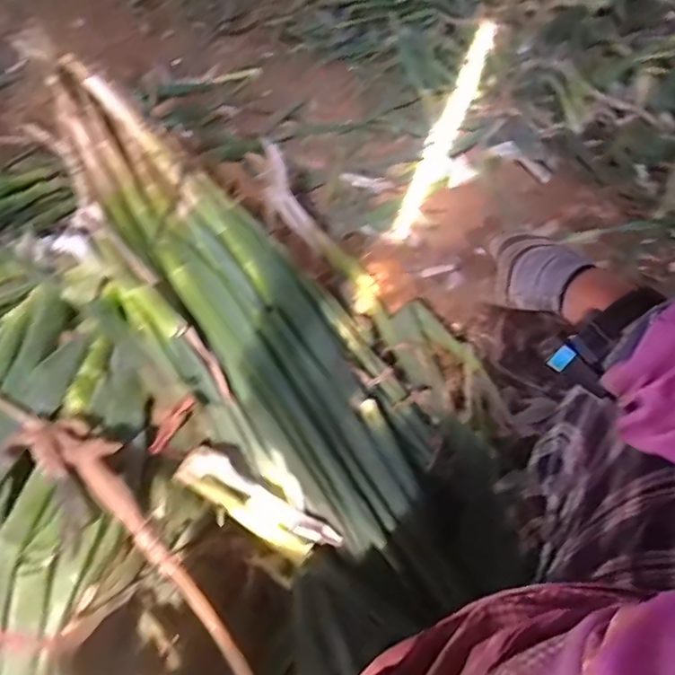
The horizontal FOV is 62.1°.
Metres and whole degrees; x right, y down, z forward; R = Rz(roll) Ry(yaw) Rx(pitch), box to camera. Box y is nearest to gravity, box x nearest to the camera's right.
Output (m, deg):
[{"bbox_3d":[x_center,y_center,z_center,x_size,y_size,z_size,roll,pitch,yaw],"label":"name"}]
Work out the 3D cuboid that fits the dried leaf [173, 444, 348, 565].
[{"bbox_3d":[-0.094,0.207,0.675,0.212,0.033,0.054,37,52,-12],"label":"dried leaf"}]

